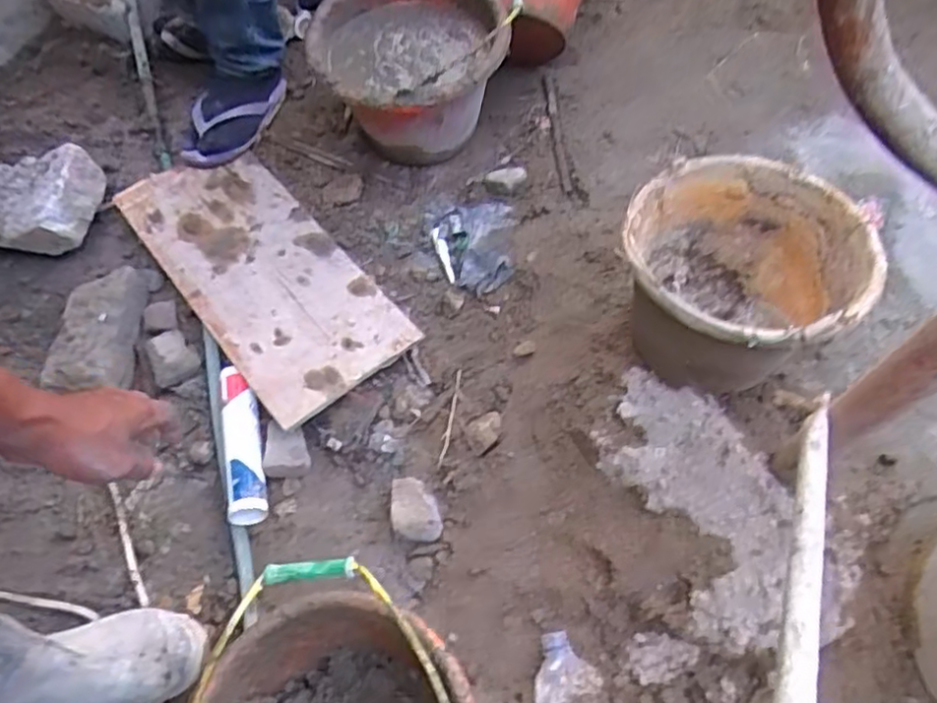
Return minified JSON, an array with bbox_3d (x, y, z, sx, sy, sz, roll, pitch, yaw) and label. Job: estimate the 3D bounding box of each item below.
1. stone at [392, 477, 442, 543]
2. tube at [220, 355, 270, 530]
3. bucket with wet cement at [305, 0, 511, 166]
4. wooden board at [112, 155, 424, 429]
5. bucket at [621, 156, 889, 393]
[{"bbox_3d":[-0.070,0.199,0.870,0.058,0.030,0.090,-17,64,-6],"label":"stone"},{"bbox_3d":[-0.301,0.118,0.918,0.051,0.061,0.227,-14,63,-4],"label":"tube"},{"bbox_3d":[-0.090,-0.428,1.063,0.267,0.226,0.251,-1,63,2],"label":"bucket with wet cement"},{"bbox_3d":[-0.324,-0.133,1.048,0.224,0.021,0.551,-36,61,-18],"label":"wooden board"},{"bbox_3d":[0.320,-0.080,0.838,0.272,0.224,0.251,-1,63,2],"label":"bucket"}]

